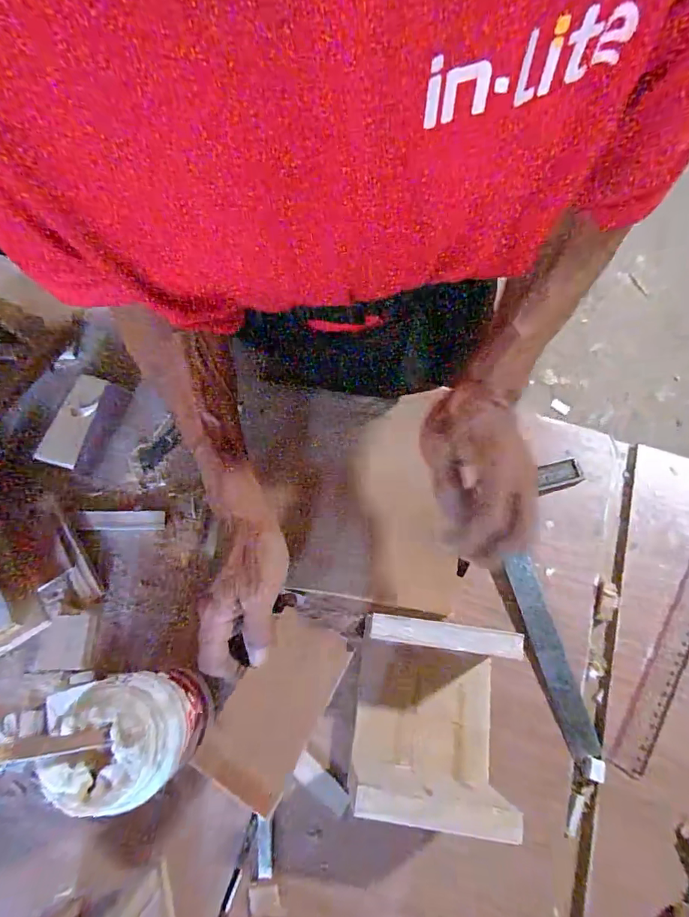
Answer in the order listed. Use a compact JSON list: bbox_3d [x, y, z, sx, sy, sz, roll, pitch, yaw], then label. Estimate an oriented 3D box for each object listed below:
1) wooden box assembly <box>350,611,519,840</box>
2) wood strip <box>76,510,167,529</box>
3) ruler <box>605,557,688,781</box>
[{"bbox_3d":[0.066,0.198,0.362,0.109,0.091,0.125,6,68,1],"label":"wooden box assembly"},{"bbox_3d":[-0.218,0.059,0.452,0.082,0.008,0.019,-1,68,-1],"label":"wood strip"},{"bbox_3d":[0.320,0.144,0.436,0.034,0.004,0.304,32,72,13],"label":"ruler"}]

